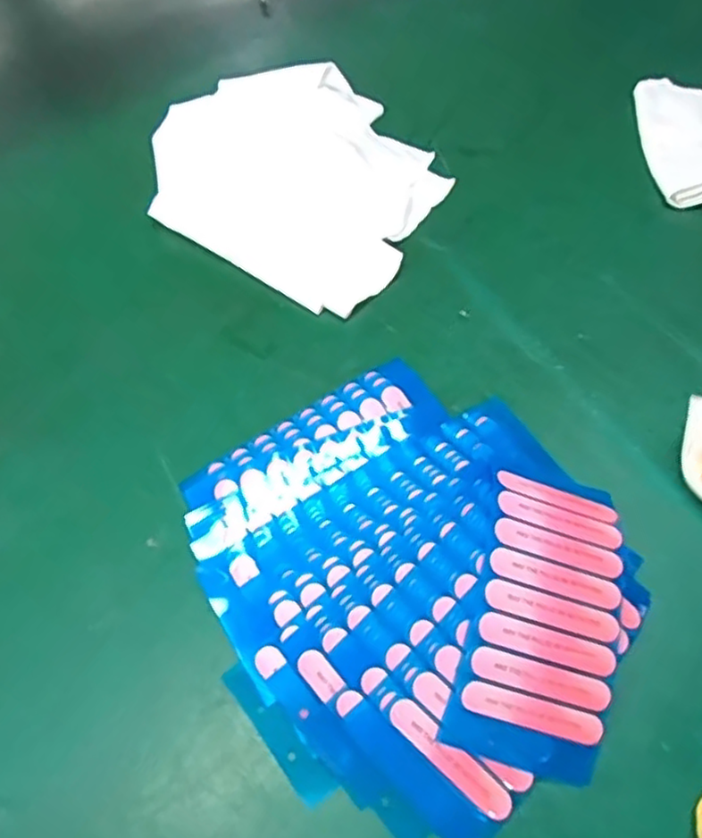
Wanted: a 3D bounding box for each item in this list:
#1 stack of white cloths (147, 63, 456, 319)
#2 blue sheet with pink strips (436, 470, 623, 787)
[{"bbox_3d":[-0.032,-0.141,0.372,0.169,0.015,0.138,30,68,18],"label":"stack of white cloths"},{"bbox_3d":[0.071,0.073,0.243,0.053,0.012,0.101,20,70,-3],"label":"blue sheet with pink strips"}]

